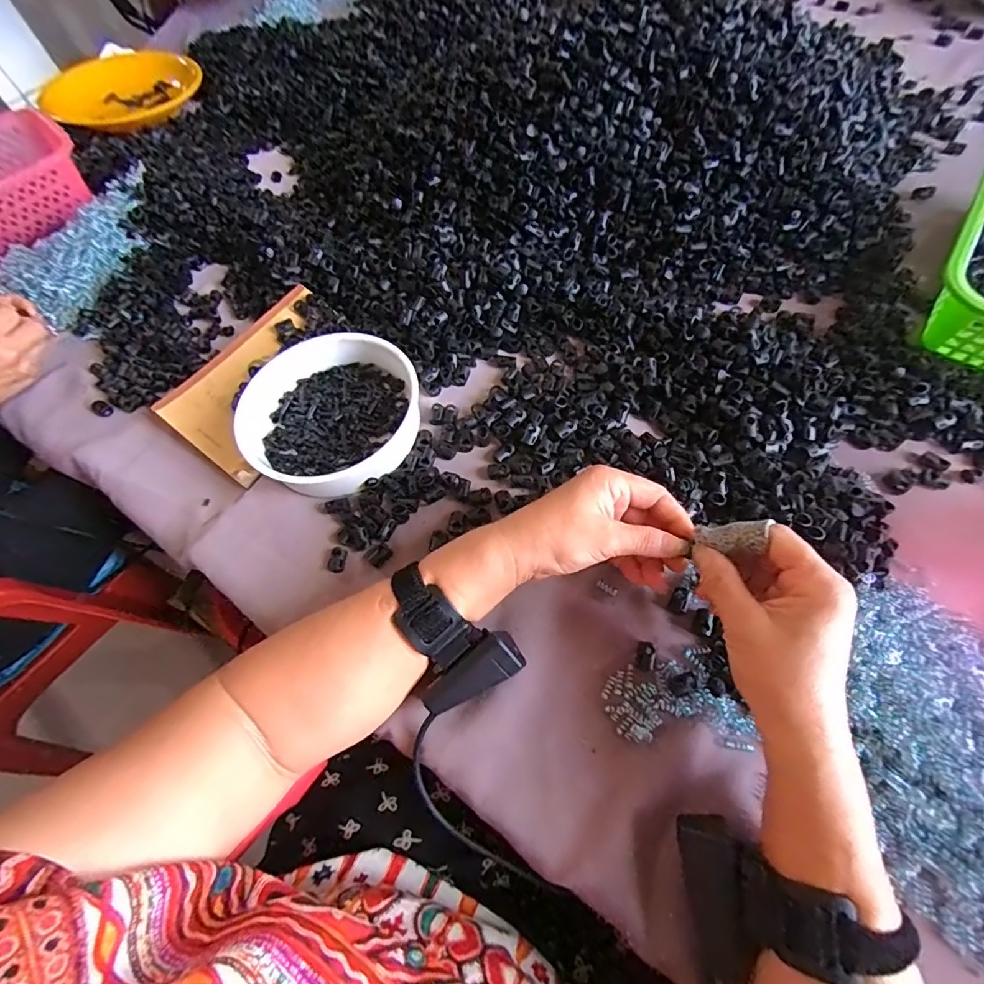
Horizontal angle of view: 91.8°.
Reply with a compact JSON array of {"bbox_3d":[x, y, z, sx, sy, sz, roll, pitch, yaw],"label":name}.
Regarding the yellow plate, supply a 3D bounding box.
[{"bbox_3d":[-0.607,-0.638,0.775,0.235,0.051,0.192,9,65,9],"label":"yellow plate"}]

